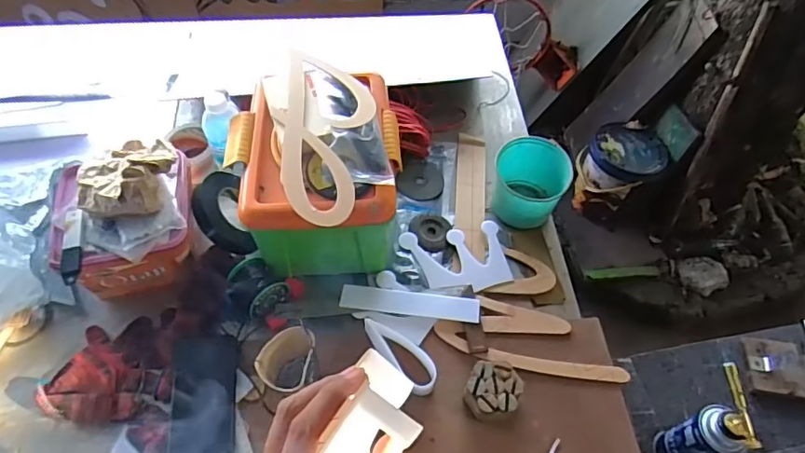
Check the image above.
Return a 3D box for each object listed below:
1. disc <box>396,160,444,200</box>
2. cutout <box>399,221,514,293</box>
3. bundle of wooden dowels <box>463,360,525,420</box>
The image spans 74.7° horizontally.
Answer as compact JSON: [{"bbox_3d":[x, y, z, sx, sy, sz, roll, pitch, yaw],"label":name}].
[{"bbox_3d":[0.033,-0.085,0.964,0.082,0.005,0.090,3,59,-5],"label":"disc"},{"bbox_3d":[0.089,0.050,0.861,0.163,0.005,0.121,-11,56,-7],"label":"cutout"},{"bbox_3d":[0.121,0.224,0.708,0.069,0.045,0.072,0,55,0],"label":"bundle of wooden dowels"}]

